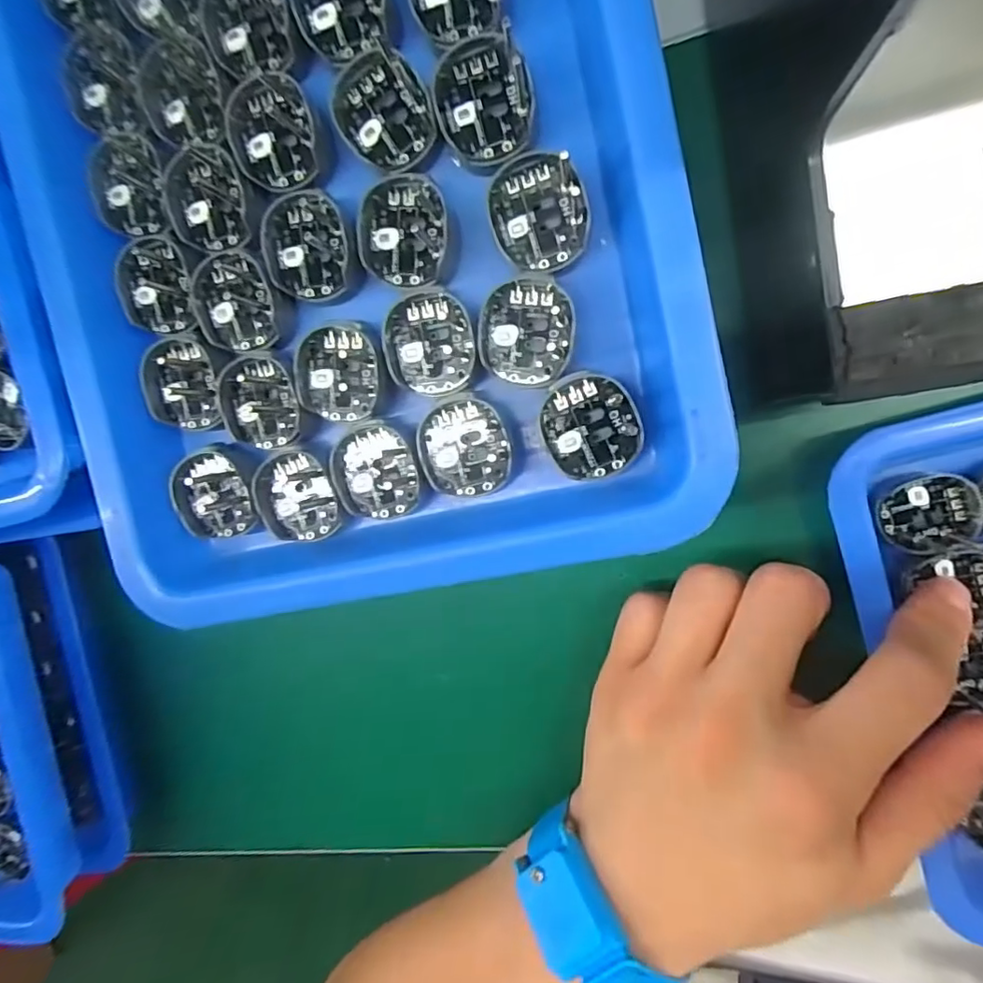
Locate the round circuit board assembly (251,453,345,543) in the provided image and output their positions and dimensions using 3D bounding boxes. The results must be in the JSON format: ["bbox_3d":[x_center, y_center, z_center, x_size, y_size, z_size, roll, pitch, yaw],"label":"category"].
[{"bbox_3d":[-0.057,0.002,0.169,0.022,0.007,0.027,-25,89,13],"label":"round circuit board assembly"}]

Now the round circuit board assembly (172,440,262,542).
[{"bbox_3d":[-0.083,0.000,0.174,0.024,0.008,0.027,-24,89,13],"label":"round circuit board assembly"}]

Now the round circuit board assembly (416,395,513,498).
[{"bbox_3d":[-0.007,-0.012,0.156,0.023,0.004,0.027,-15,91,13],"label":"round circuit board assembly"}]

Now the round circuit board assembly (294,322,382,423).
[{"bbox_3d":[-0.043,-0.033,0.160,0.024,0.004,0.026,3,95,12],"label":"round circuit board assembly"}]

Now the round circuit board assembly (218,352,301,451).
[{"bbox_3d":[-0.067,-0.026,0.164,0.023,0.007,0.027,-7,93,13],"label":"round circuit board assembly"}]

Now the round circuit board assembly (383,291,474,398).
[{"bbox_3d":[-0.017,-0.040,0.155,0.023,0.004,0.027,-15,91,13],"label":"round circuit board assembly"}]

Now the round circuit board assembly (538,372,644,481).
[{"bbox_3d":[0.026,-0.017,0.151,0.025,0.005,0.027,1,95,12],"label":"round circuit board assembly"}]

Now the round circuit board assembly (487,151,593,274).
[{"bbox_3d":[0.012,-0.071,0.146,0.024,0.005,0.028,-14,91,13],"label":"round circuit board assembly"}]

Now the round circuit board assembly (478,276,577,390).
[{"bbox_3d":[0.009,-0.042,0.150,0.024,0.005,0.027,11,97,11],"label":"round circuit board assembly"}]

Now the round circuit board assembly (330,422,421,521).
[{"bbox_3d":[-0.033,-0.005,0.163,0.022,0.005,0.027,-18,90,13],"label":"round circuit board assembly"}]

